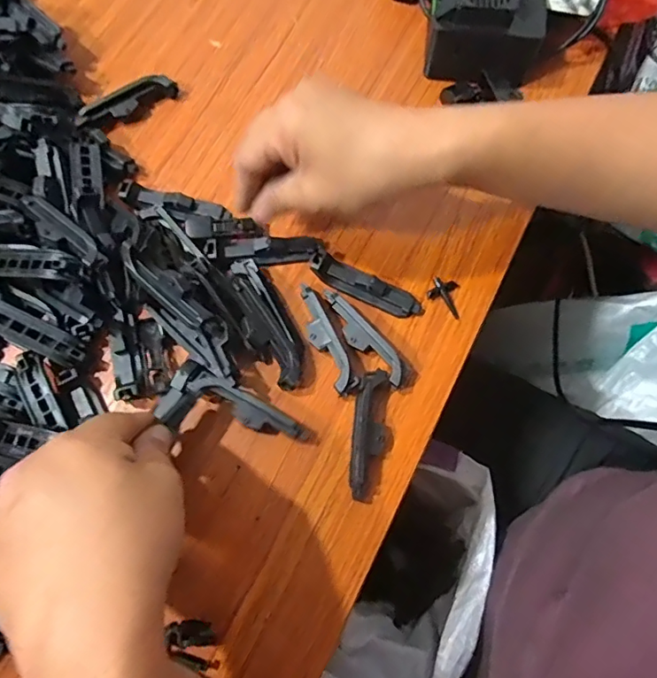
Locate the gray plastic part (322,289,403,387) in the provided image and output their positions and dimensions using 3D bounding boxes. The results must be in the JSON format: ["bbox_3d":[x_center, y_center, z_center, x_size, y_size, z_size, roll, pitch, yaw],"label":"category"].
[{"bbox_3d":[0.021,-0.001,0.318,0.015,0.018,0.072,-41,76,-11],"label":"gray plastic part"}]

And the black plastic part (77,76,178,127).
[{"bbox_3d":[-0.144,-0.169,0.370,0.074,0.020,0.014,-29,74,-8],"label":"black plastic part"}]

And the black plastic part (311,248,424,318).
[{"bbox_3d":[0.025,-0.034,0.331,0.075,0.013,0.019,26,74,9],"label":"black plastic part"}]

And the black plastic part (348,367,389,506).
[{"bbox_3d":[0.025,0.055,0.300,0.020,0.018,0.075,7,72,3],"label":"black plastic part"}]

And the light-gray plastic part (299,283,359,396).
[{"bbox_3d":[-0.001,0.000,0.317,0.019,0.018,0.071,-24,74,-7],"label":"light-gray plastic part"}]

